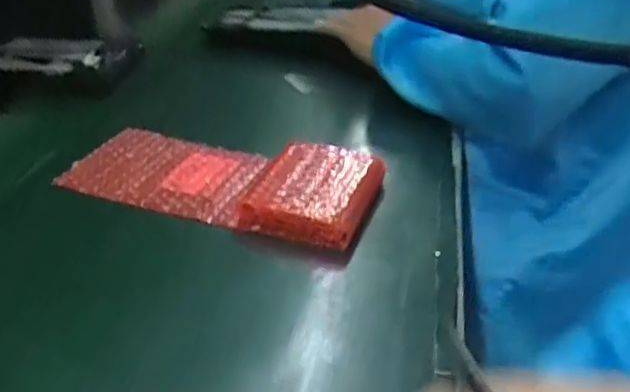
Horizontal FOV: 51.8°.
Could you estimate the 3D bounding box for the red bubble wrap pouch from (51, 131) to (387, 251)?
[{"bbox_3d":[-0.085,-0.023,0.573,0.273,0.032,0.121,9,32,15],"label":"red bubble wrap pouch"}]

